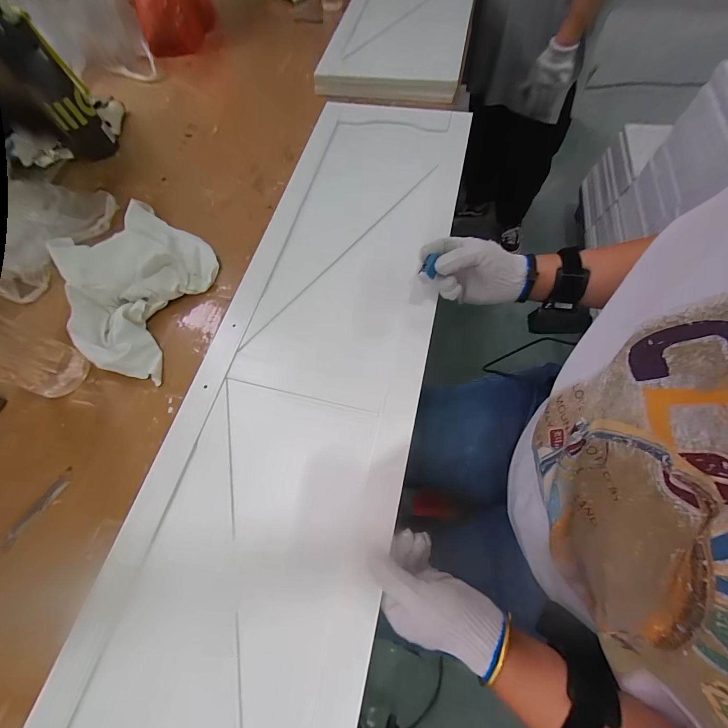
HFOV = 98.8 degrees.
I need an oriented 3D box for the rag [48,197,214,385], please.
[{"bbox_3d":[-0.346,-0.134,0.470,0.197,0.068,0.285,12,67,8],"label":"rag"}]

